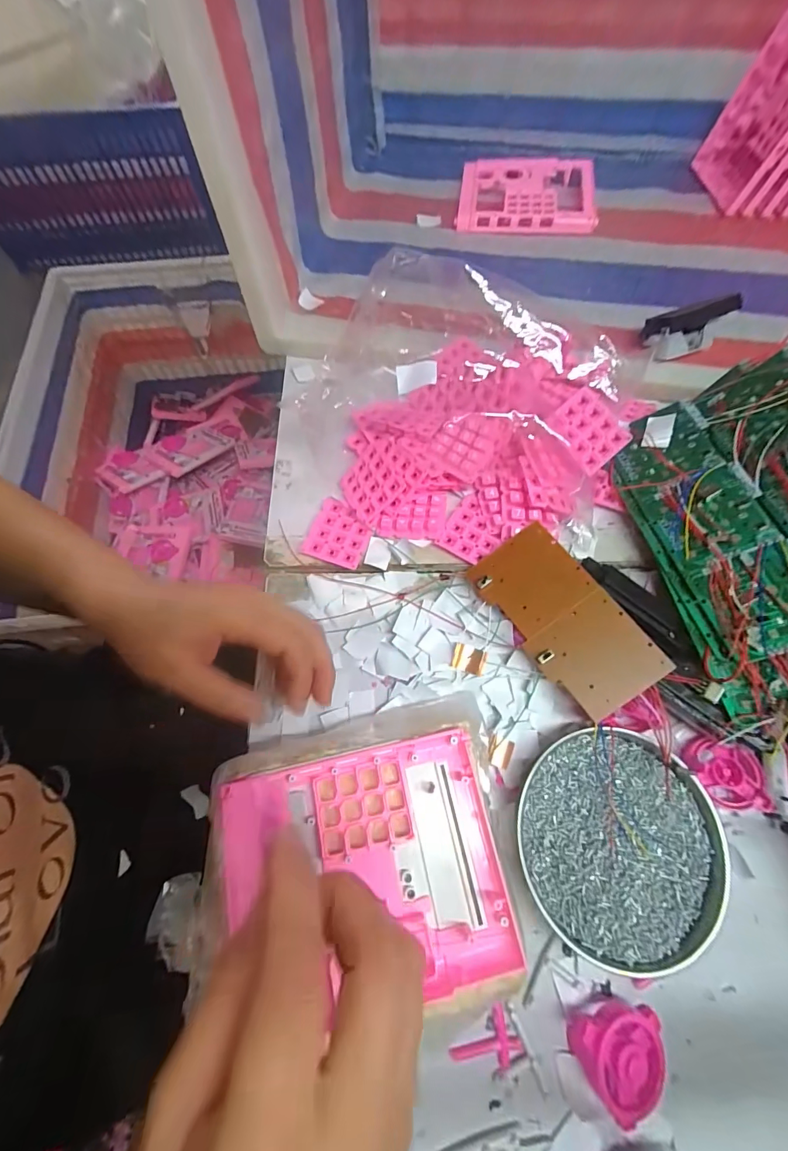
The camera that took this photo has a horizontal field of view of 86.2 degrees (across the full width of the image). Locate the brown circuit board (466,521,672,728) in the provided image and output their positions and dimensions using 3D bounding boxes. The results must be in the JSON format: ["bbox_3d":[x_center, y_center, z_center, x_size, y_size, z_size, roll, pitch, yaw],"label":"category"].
[{"bbox_3d":[0.128,0.031,0.322,0.072,0.005,0.144,-37,68,4],"label":"brown circuit board"}]

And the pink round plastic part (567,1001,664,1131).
[{"bbox_3d":[0.134,0.285,0.246,0.051,0.021,0.046,-2,68,0],"label":"pink round plastic part"}]

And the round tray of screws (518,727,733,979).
[{"bbox_3d":[0.154,0.179,0.286,0.129,0.022,0.133,6,68,3],"label":"round tray of screws"}]

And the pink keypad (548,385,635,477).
[{"bbox_3d":[0.163,-0.121,0.351,0.049,0.008,0.058,-42,91,-7],"label":"pink keypad"}]

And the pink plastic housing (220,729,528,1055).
[{"bbox_3d":[-0.018,0.181,0.263,0.166,0.020,0.129,-11,70,-4],"label":"pink plastic housing"}]

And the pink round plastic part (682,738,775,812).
[{"bbox_3d":[0.238,0.143,0.303,0.052,0.021,0.043,12,68,5],"label":"pink round plastic part"}]

